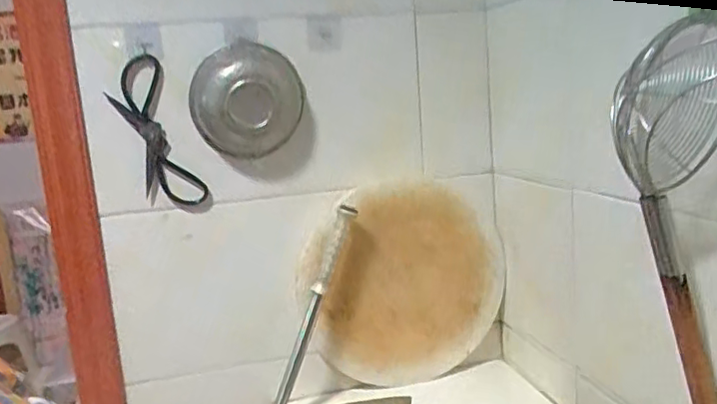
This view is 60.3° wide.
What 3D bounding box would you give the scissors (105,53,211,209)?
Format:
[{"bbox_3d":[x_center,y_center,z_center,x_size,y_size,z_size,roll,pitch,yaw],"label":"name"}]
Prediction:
[{"bbox_3d":[-0.316,-0.101,0.967,0.090,0.239,0.019,-15,17,2],"label":"scissors"}]

